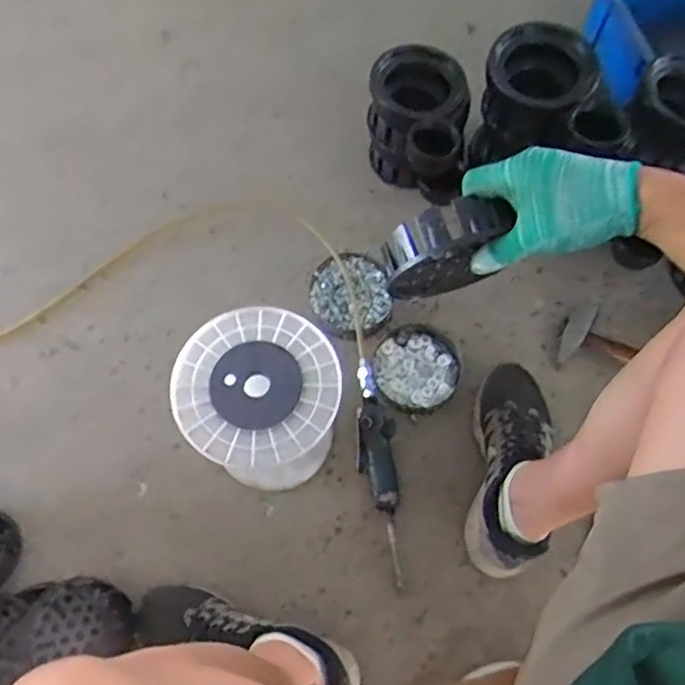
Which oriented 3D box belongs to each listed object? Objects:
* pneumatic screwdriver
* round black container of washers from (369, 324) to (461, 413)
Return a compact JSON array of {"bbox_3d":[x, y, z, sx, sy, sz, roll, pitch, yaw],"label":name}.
[{"bbox_3d":[0.053,0.181,0.905,0.057,0.036,0.317,-4,69,-2],"label":"pneumatic screwdriver"},{"bbox_3d":[0.115,0.038,0.974,0.132,0.031,0.139,0,68,-1],"label":"round black container of washers"}]

